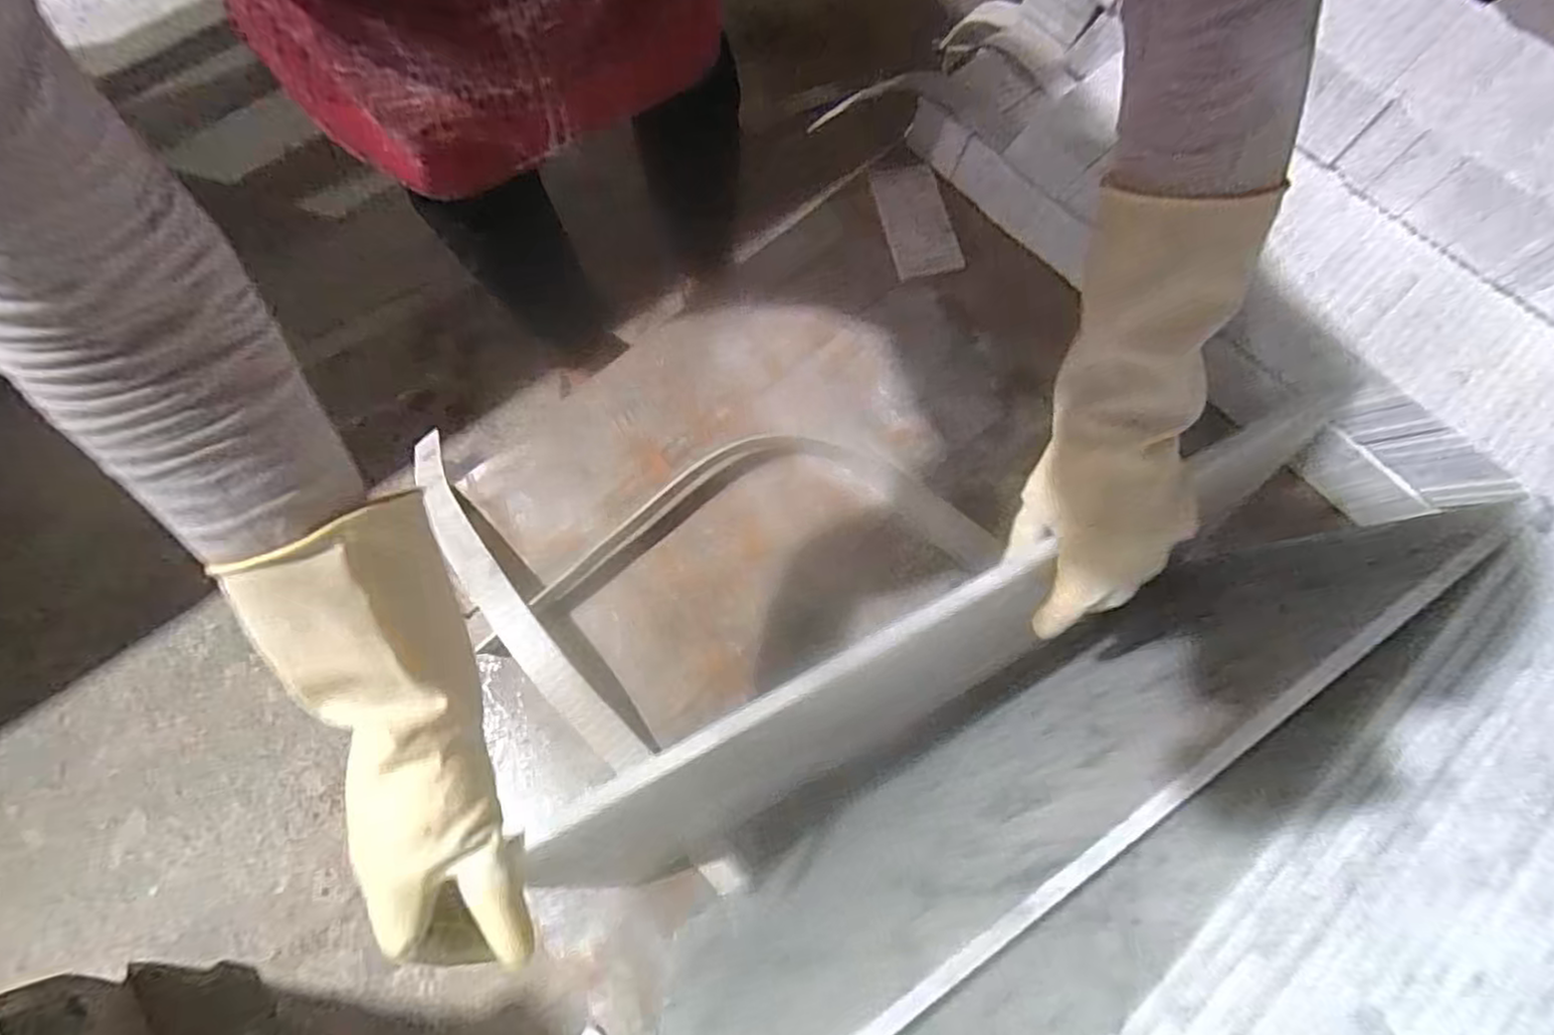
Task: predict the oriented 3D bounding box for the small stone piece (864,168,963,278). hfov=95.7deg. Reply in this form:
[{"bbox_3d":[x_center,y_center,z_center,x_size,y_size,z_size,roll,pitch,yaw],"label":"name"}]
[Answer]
[{"bbox_3d":[0.161,-0.353,0.831,0.078,0.014,0.148,-14,74,-4],"label":"small stone piece"}]

